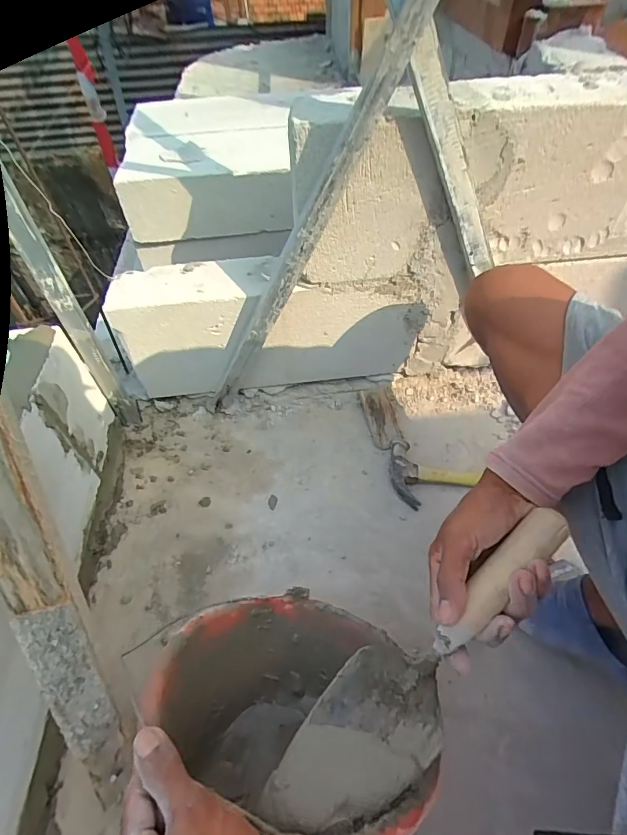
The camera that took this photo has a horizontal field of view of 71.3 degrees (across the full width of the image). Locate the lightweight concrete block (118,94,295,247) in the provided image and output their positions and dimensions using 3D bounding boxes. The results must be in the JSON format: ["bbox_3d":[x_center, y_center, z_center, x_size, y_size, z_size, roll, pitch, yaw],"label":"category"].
[{"bbox_3d":[-0.189,-0.462,0.794,0.283,0.104,0.358,-4,51,-1],"label":"lightweight concrete block"}]

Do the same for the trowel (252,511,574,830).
[{"bbox_3d":[0.090,0.187,0.338,0.294,0.049,0.081,-43,60,-8],"label":"trowel"}]

